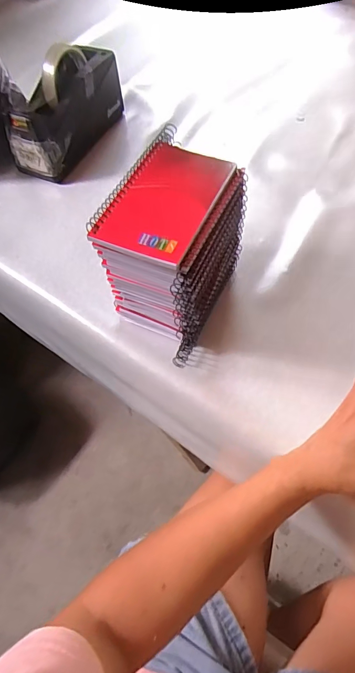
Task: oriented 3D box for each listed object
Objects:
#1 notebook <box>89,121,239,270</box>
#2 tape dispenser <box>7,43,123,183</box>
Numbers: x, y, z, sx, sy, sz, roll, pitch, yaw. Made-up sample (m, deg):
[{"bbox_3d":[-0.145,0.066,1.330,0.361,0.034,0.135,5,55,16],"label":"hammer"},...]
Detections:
[{"bbox_3d":[-0.008,-0.122,0.328,0.084,0.009,0.139,21,63,16],"label":"notebook"},{"bbox_3d":[-0.166,-0.334,0.563,0.077,0.115,0.193,23,64,16],"label":"tape dispenser"}]

